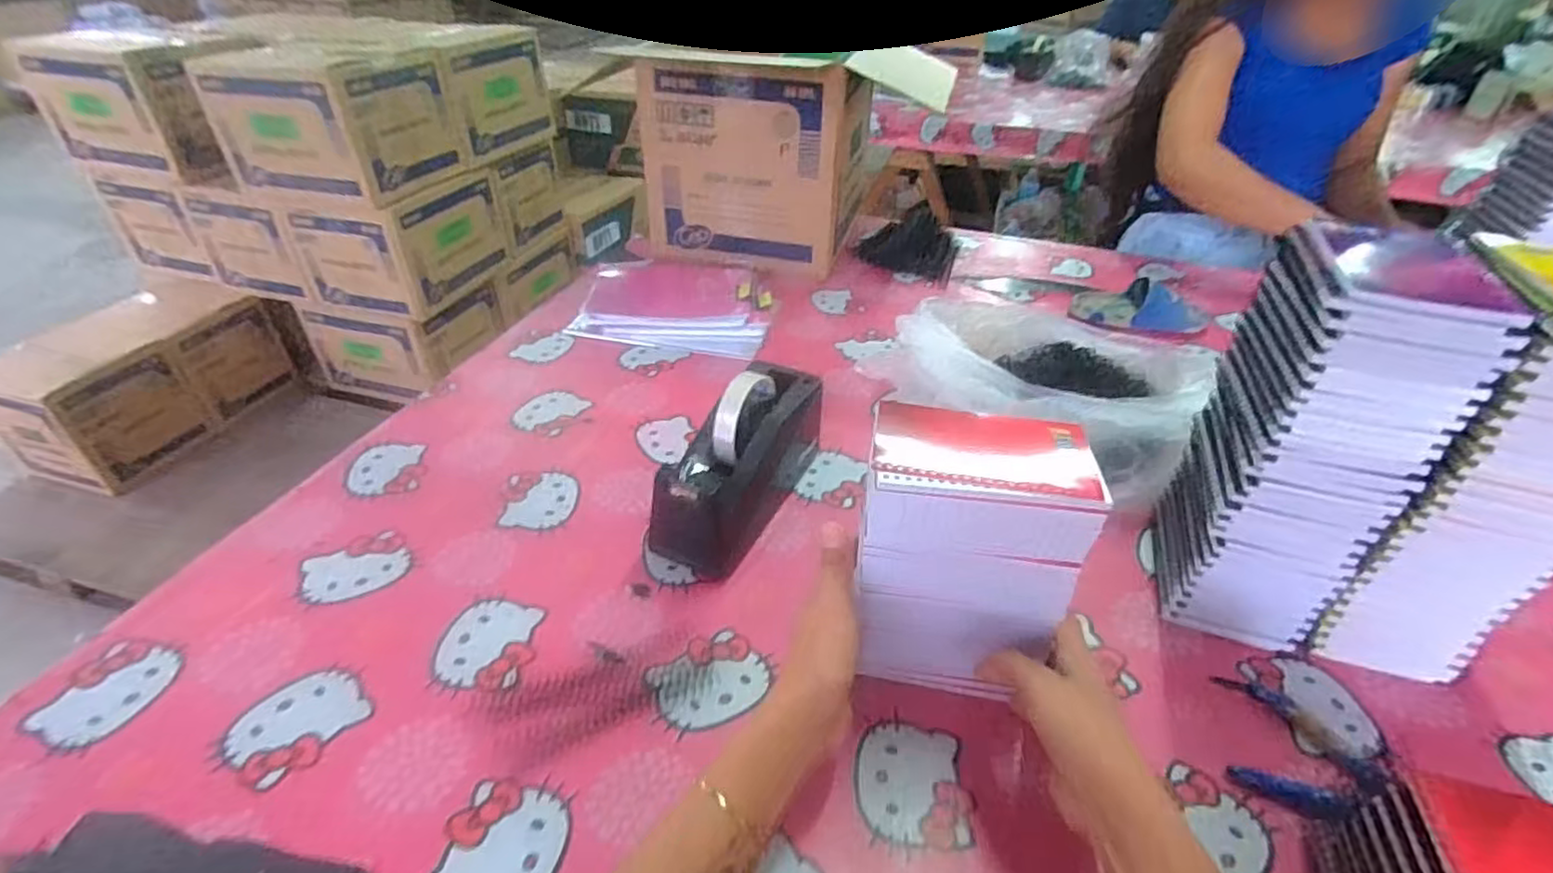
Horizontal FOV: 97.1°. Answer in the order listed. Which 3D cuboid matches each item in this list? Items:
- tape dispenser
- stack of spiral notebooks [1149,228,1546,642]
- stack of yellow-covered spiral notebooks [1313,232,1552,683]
[{"bbox_3d":[-0.036,0.021,0.606,0.075,0.115,0.206,19,41,22],"label":"tape dispenser"},{"bbox_3d":[0.367,0.009,0.490,0.104,0.291,0.120,13,39,15],"label":"stack of spiral notebooks"},{"bbox_3d":[0.462,0.030,0.468,0.106,0.294,0.117,16,39,18],"label":"stack of yellow-covered spiral notebooks"}]

